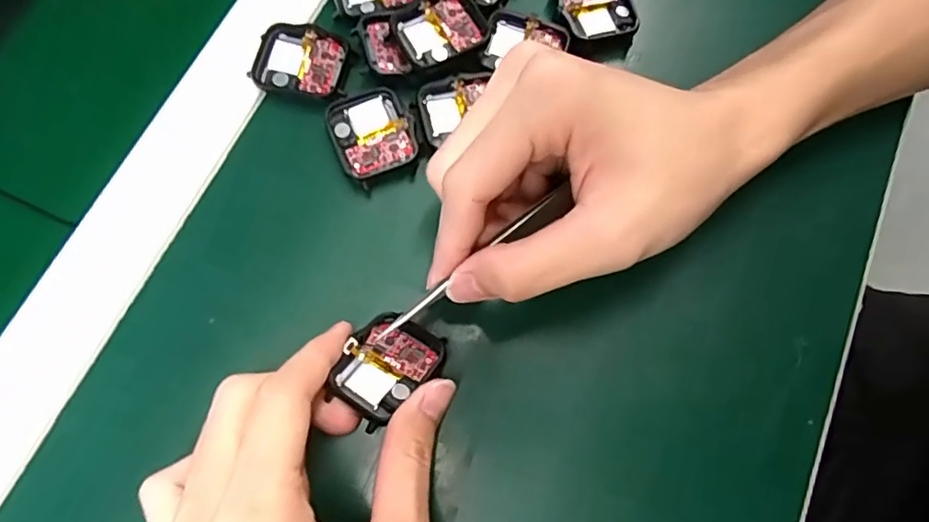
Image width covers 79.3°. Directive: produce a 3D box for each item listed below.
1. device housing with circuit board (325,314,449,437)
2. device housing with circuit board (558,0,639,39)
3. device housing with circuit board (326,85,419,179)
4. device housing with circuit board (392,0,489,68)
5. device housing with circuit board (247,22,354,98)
[{"bbox_3d":[-0.033,0.042,0.231,0.037,0.005,0.045,32,57,25],"label":"device housing with circuit board"},{"bbox_3d":[0.068,-0.133,0.289,0.037,0.008,0.042,-7,74,-3],"label":"device housing with circuit board"},{"bbox_3d":[-0.043,-0.062,0.266,0.040,0.007,0.042,-26,76,-8],"label":"device housing with circuit board"},{"bbox_3d":[-0.012,-0.112,0.273,0.040,0.009,0.036,-27,76,-8],"label":"device housing with circuit board"},{"bbox_3d":[-0.080,-0.098,0.275,0.045,0.008,0.036,9,74,2],"label":"device housing with circuit board"}]

